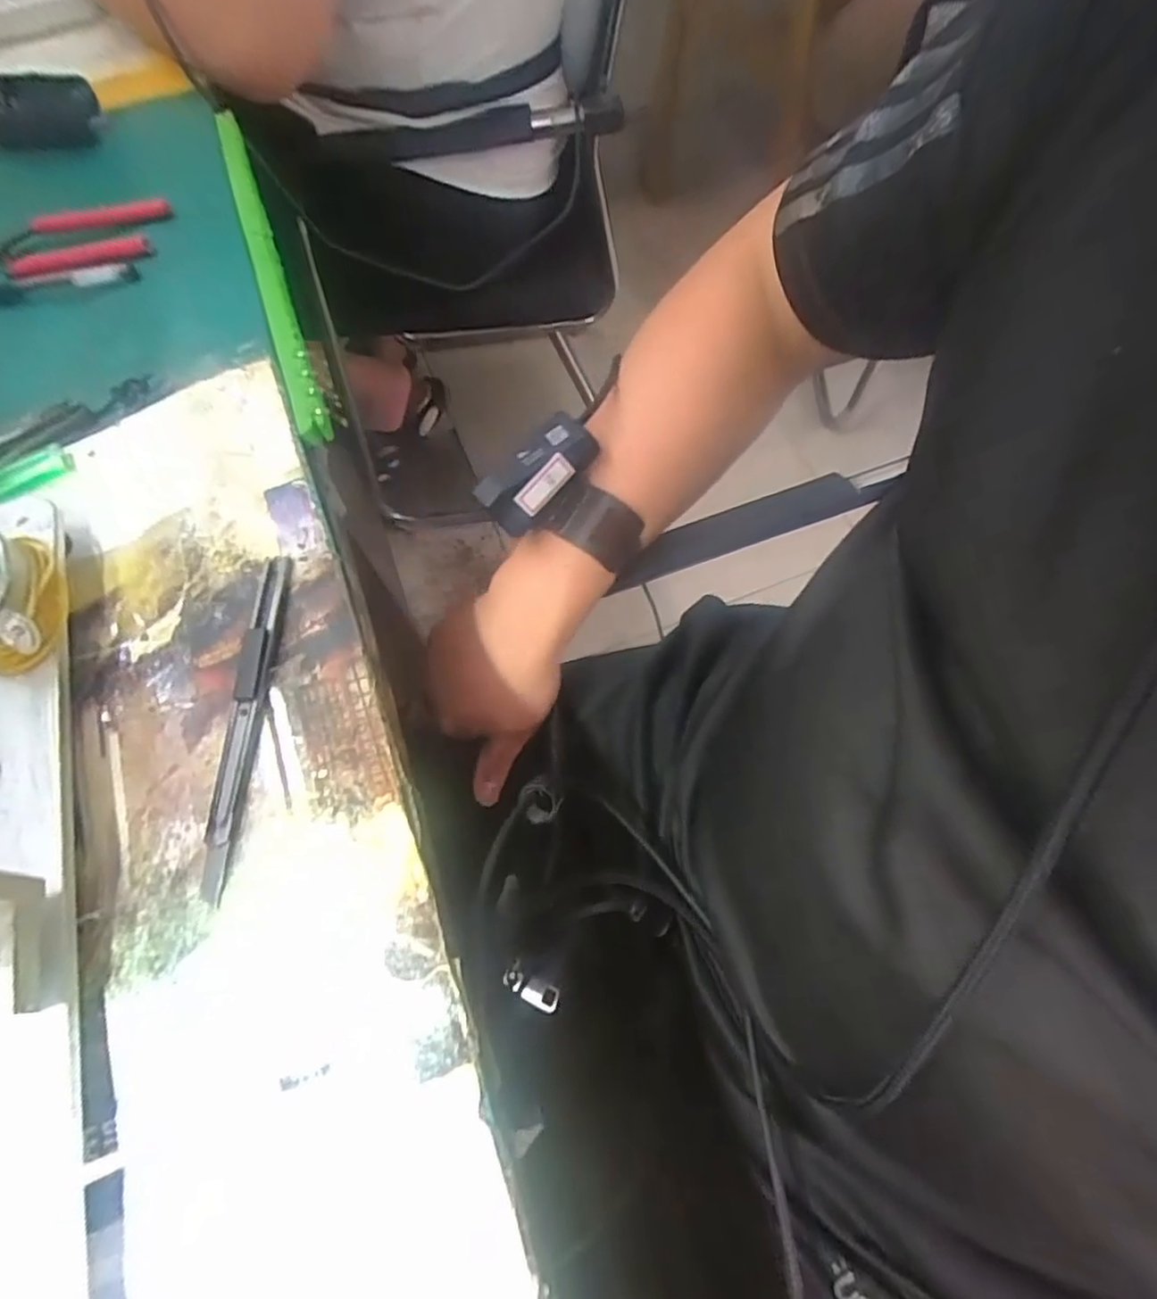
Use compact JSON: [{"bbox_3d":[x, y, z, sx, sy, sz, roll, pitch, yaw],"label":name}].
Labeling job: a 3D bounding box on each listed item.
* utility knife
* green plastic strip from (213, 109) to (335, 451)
[{"bbox_3d":[-0.138,0.024,0.268,0.013,0.010,0.143,-1,64,4],"label":"utility knife"},{"bbox_3d":[-0.195,-0.249,0.402,0.016,0.011,0.330,-21,64,-6],"label":"green plastic strip"}]

